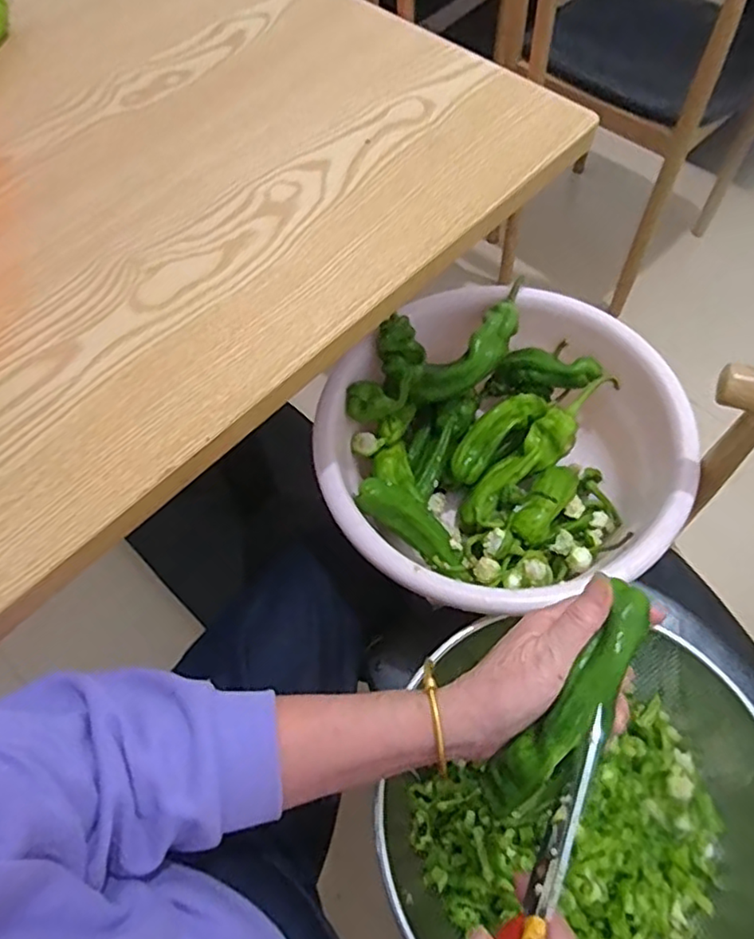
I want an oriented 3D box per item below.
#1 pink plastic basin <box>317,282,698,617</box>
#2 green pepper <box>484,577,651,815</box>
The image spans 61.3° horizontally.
[{"bbox_3d":[0.118,-0.023,0.637,0.325,0.139,0.325,-2,62,3],"label":"pink plastic basin"},{"bbox_3d":[0.112,0.131,0.357,0.033,0.024,0.146,36,85,20],"label":"green pepper"}]

